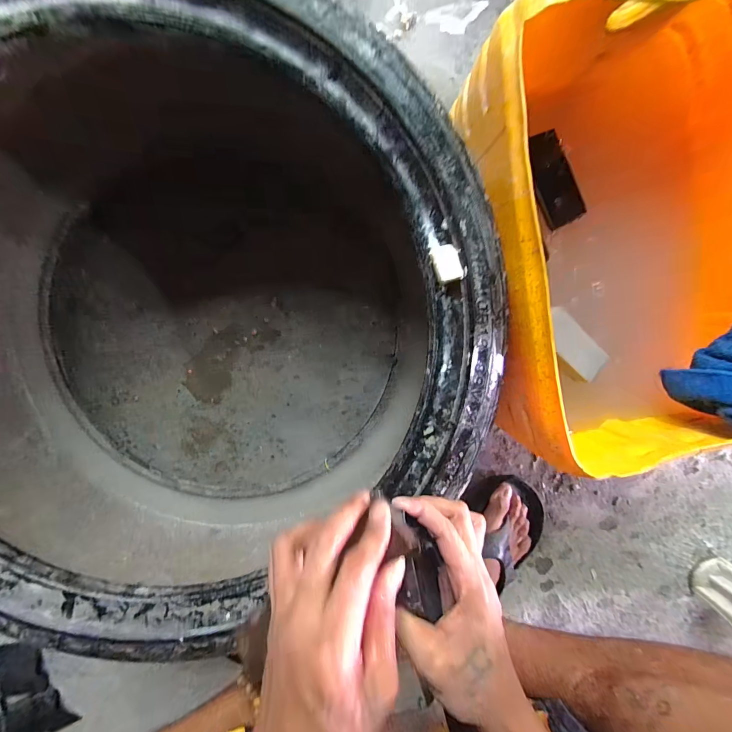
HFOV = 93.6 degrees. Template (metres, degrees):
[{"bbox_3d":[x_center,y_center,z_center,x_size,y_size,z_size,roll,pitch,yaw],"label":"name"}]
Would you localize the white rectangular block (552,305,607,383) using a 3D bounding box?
[{"bbox_3d":[0.223,-0.022,0.374,0.082,0.014,0.041,41,93,-8],"label":"white rectangular block"}]

